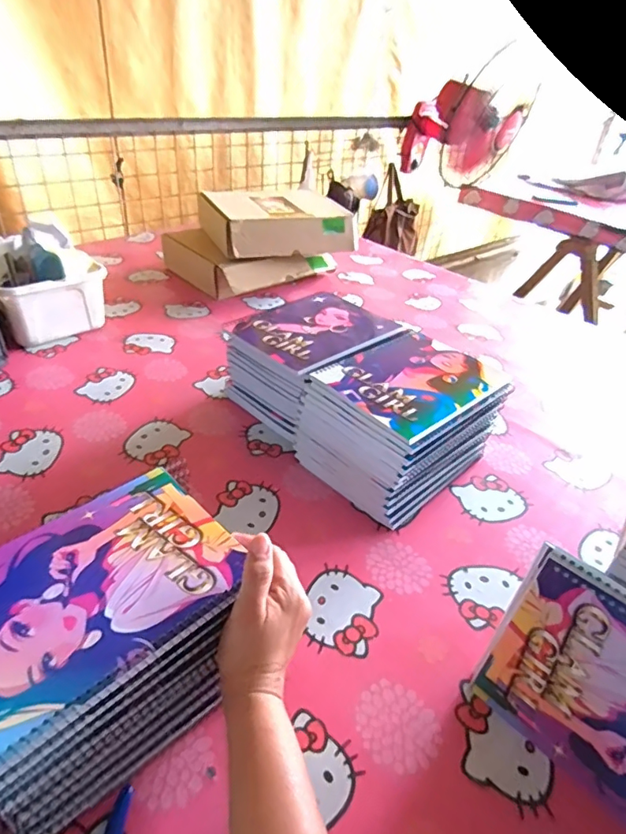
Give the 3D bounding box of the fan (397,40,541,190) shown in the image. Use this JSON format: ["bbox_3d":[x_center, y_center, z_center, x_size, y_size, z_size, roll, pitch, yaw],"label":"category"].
[{"bbox_3d":[0.481,-0.929,1.616,0.352,0.382,0.344,11,37,5],"label":"fan"}]

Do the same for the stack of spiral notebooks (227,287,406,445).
[{"bbox_3d":[-0.002,-0.070,0.714,0.193,0.126,0.164,-25,47,-35],"label":"stack of spiral notebooks"}]

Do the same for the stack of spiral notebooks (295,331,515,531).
[{"bbox_3d":[0.107,0.007,0.619,0.196,0.123,0.151,-25,47,-36],"label":"stack of spiral notebooks"}]

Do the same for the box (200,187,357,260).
[{"bbox_3d":[-0.074,-0.407,1.084,0.288,0.083,0.211,-12,40,-24],"label":"box"}]

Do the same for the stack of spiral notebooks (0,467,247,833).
[{"bbox_3d":[-0.160,0.162,0.381,0.208,0.098,0.157,-25,47,-35],"label":"stack of spiral notebooks"}]

